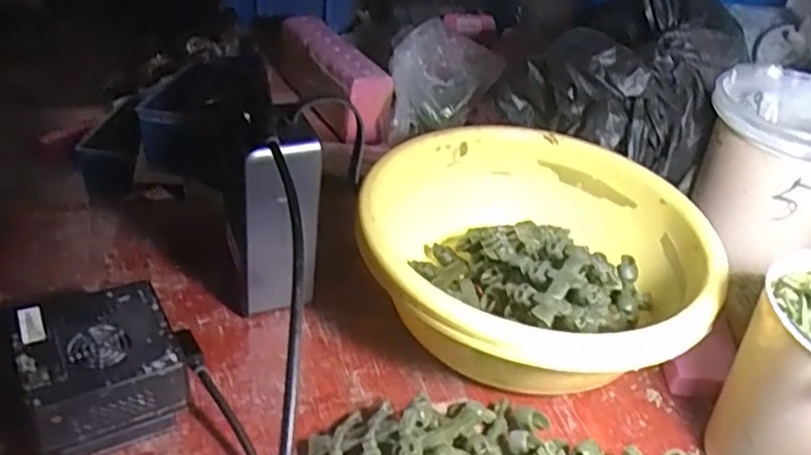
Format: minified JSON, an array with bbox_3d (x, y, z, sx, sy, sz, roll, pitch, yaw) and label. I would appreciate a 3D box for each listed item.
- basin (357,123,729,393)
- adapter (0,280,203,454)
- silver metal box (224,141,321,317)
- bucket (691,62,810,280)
[{"bbox_3d":[0.081,0.018,0.469,0.214,0.075,0.214,5,35,-3],"label":"basin"},{"bbox_3d":[-0.163,0.077,0.383,0.086,0.056,0.075,-13,40,-27],"label":"adapter"},{"bbox_3d":[-0.081,0.006,0.431,0.055,0.128,0.021,-18,42,-31],"label":"silver metal box"},{"bbox_3d":[0.285,-0.046,0.537,0.108,0.119,0.112,5,35,-3],"label":"bucket"}]

